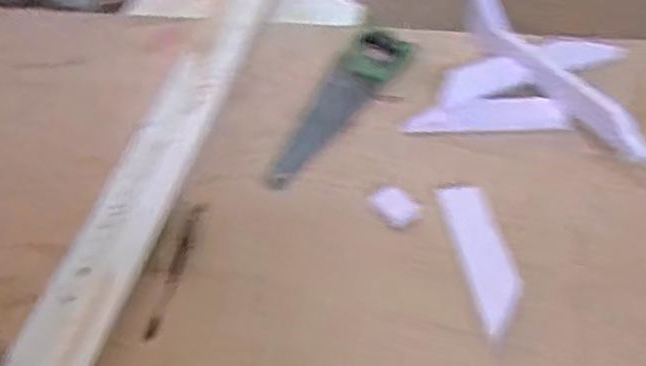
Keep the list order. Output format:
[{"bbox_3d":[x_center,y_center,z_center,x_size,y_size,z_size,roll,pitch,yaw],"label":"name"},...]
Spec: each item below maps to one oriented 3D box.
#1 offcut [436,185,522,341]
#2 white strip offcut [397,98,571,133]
[{"bbox_3d":[0.213,0.094,0.918,0.065,0.010,0.251,-8,44,-2],"label":"offcut"},{"bbox_3d":[0.265,-0.113,1.127,0.250,0.011,0.084,1,44,6],"label":"white strip offcut"}]

